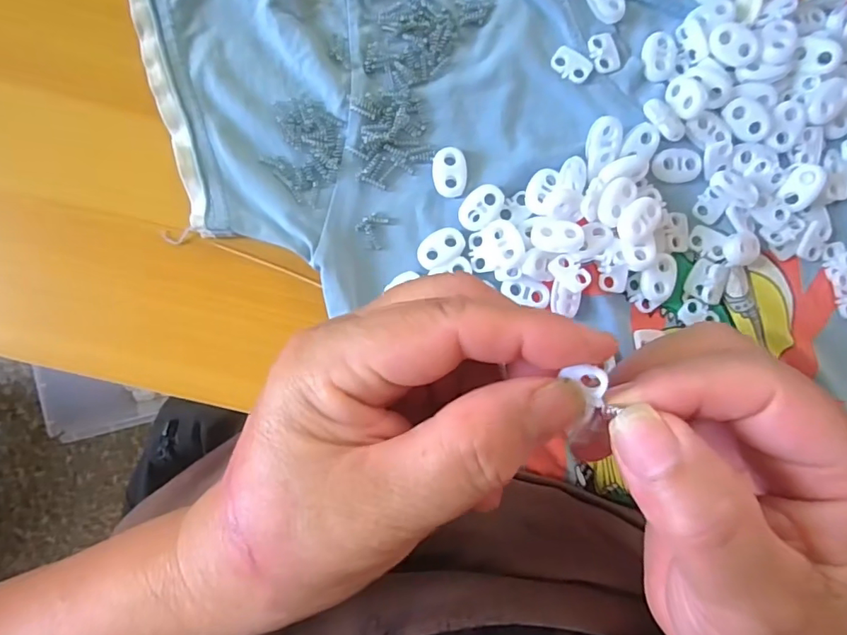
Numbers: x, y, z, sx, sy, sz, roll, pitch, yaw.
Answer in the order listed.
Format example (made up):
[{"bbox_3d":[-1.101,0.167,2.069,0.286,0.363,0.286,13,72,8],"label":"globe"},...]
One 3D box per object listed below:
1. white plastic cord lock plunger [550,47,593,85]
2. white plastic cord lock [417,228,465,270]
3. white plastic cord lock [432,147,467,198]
[{"bbox_3d":[0.069,-0.117,0.239,0.019,0.004,0.013,37,88,-1],"label":"white plastic cord lock plunger"},{"bbox_3d":[0.008,-0.031,0.234,0.022,0.004,0.015,-31,90,-3],"label":"white plastic cord lock"},{"bbox_3d":[0.012,-0.066,0.236,0.015,0.004,0.022,-4,89,-3],"label":"white plastic cord lock"}]

